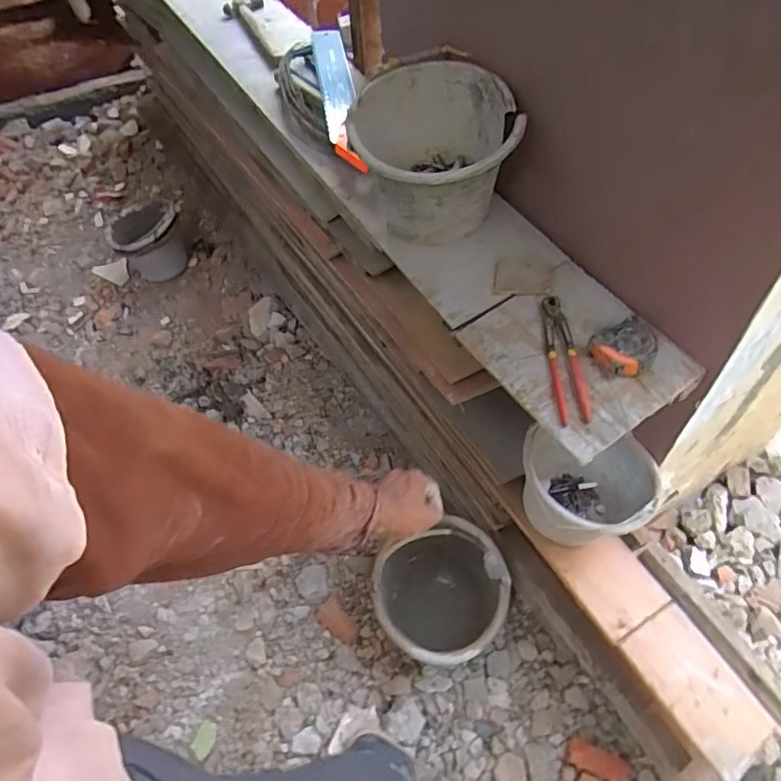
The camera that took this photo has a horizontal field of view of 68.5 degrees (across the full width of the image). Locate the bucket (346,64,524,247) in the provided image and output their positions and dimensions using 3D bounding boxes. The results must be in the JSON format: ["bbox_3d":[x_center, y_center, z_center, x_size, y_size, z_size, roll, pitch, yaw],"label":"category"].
[{"bbox_3d":[0.071,-0.400,1.004,0.266,0.208,0.332,-1,53,3],"label":"bucket"}]

